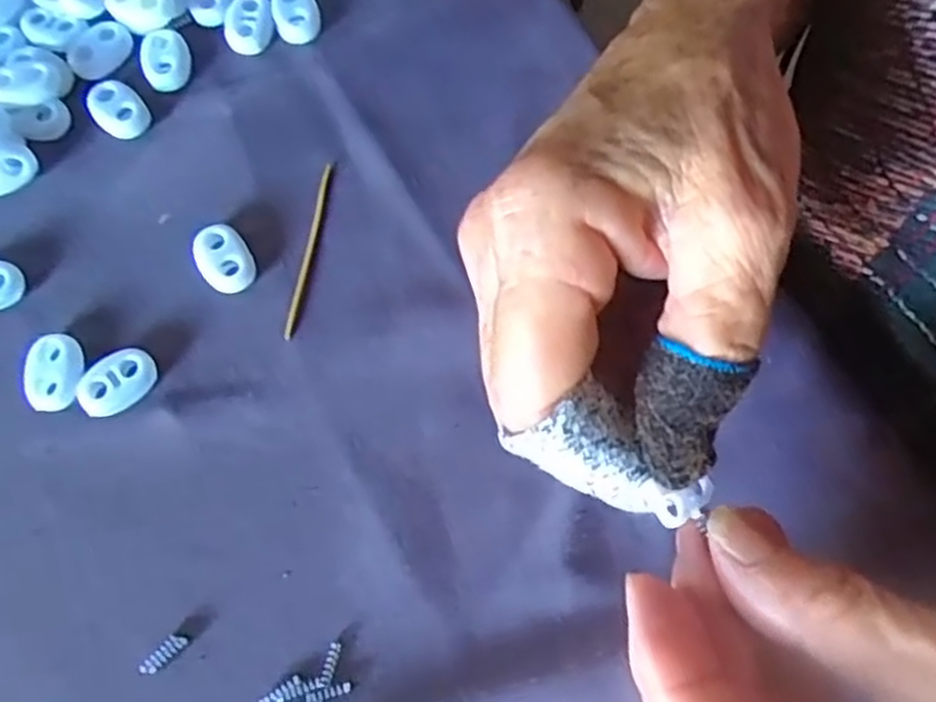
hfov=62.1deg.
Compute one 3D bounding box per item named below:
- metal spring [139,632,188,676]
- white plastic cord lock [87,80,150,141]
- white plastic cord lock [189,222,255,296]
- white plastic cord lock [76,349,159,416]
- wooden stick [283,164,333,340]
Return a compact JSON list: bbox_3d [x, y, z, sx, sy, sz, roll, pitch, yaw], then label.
[{"bbox_3d":[-0.080,0.079,0.202,0.013,0.004,0.005,-43,76,-13],"label":"metal spring"},{"bbox_3d":[-0.113,-0.078,0.251,0.015,0.006,0.021,-38,75,-12],"label":"white plastic cord lock"},{"bbox_3d":[-0.074,-0.028,0.236,0.016,0.006,0.022,-29,73,-9],"label":"white plastic cord lock"},{"bbox_3d":[-0.101,0.009,0.223,0.022,0.005,0.015,-28,73,-9],"label":"white plastic cord lock"},{"bbox_3d":[-0.049,-0.032,0.238,0.004,0.004,0.059,9,71,3],"label":"wooden stick"}]

